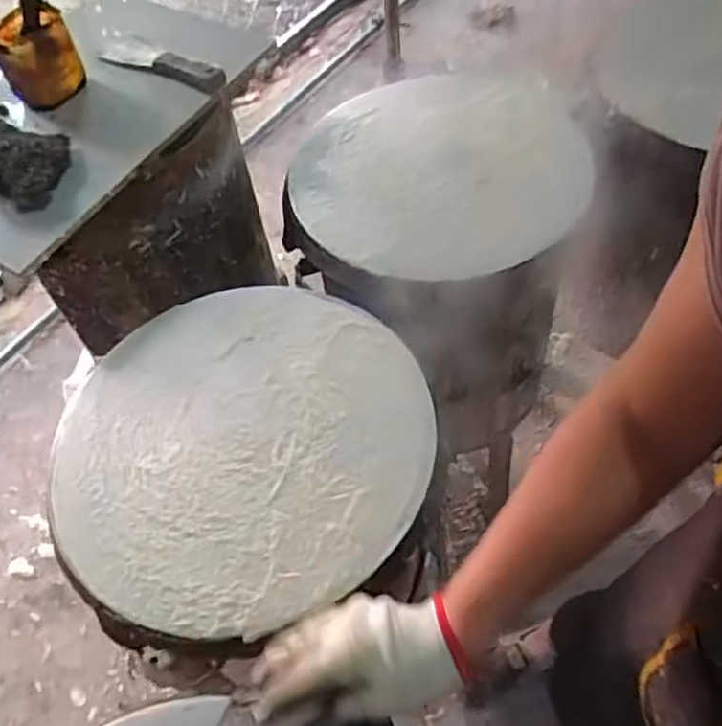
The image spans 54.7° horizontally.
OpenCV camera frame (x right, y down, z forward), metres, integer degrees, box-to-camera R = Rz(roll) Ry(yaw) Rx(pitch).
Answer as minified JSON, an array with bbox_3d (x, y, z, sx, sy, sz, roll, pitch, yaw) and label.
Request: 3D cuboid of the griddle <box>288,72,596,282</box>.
[{"bbox_3d":[0.105,-0.266,0.936,0.384,0.032,0.388,-3,56,5],"label":"griddle"}]

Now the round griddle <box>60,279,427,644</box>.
[{"bbox_3d":[-0.120,0.074,0.716,0.373,0.025,0.374,-3,56,5],"label":"round griddle"}]

